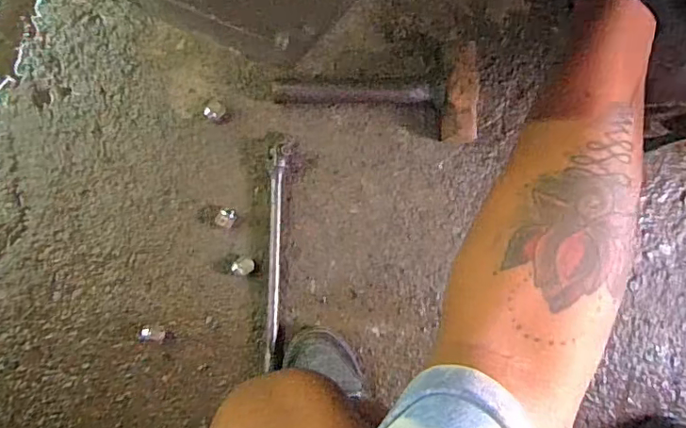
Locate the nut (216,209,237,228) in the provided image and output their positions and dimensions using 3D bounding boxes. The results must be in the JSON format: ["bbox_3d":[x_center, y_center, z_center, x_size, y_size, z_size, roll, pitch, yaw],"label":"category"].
[{"bbox_3d":[-0.145,0.006,0.659,0.020,0.017,0.023,21,86,-2],"label":"nut"}]

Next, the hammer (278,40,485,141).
[{"bbox_3d":[0.045,-0.138,0.665,0.250,0.038,0.114,-6,87,-4],"label":"hammer"}]

